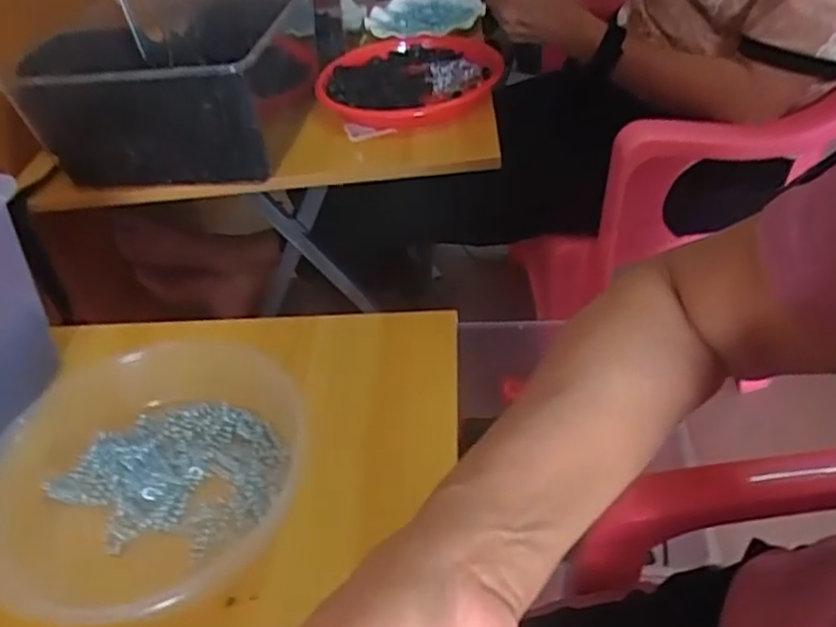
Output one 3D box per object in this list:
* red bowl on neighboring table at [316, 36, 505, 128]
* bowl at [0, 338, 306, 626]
[{"bbox_3d":[-0.012,-0.313,0.926,0.239,0.033,0.263,-2,41,5],"label":"red bowl on neighboring table"},{"bbox_3d":[-0.168,0.093,0.414,0.173,0.049,0.190,-4,41,3],"label":"bowl"}]

